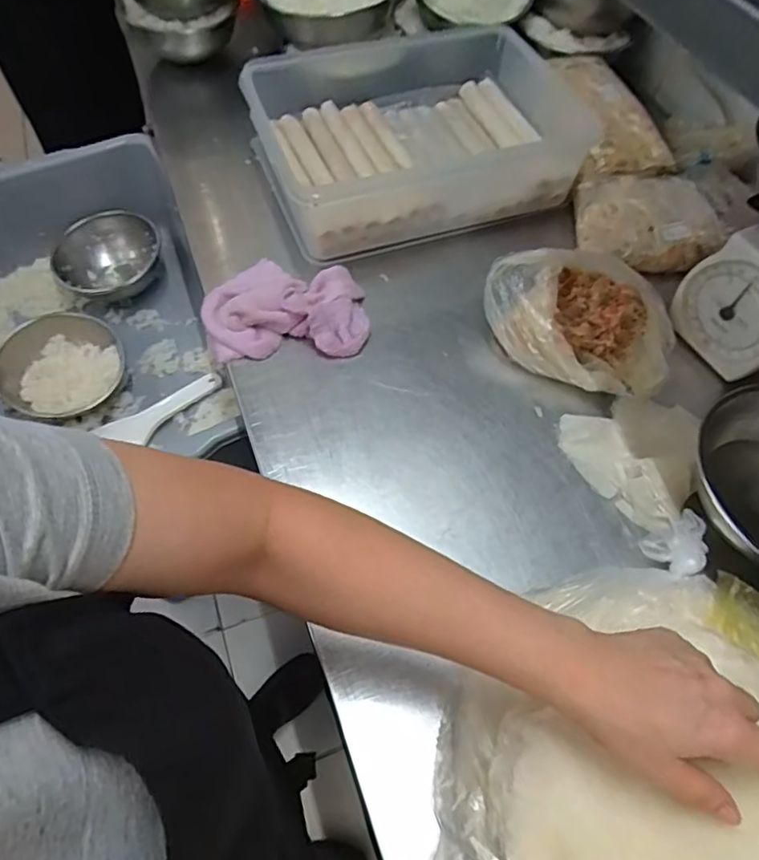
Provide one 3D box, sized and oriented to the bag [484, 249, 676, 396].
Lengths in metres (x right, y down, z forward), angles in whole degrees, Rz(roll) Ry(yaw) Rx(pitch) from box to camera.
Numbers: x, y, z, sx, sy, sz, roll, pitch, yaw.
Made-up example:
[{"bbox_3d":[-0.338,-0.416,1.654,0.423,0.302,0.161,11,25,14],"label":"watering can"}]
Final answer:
[{"bbox_3d":[0.207,-0.116,0.591,0.187,0.070,0.140,35,65,19],"label":"bag"}]

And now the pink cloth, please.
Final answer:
[{"bbox_3d":[-0.102,-0.134,0.633,0.172,0.035,0.131,-3,59,-3],"label":"pink cloth"}]

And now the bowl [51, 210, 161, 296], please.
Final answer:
[{"bbox_3d":[-0.440,-0.269,0.976,0.174,0.091,0.153,-26,62,-15],"label":"bowl"}]

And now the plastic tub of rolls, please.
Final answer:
[{"bbox_3d":[0.048,-0.358,0.724,0.380,0.113,0.272,-17,60,-10],"label":"plastic tub of rolls"}]

